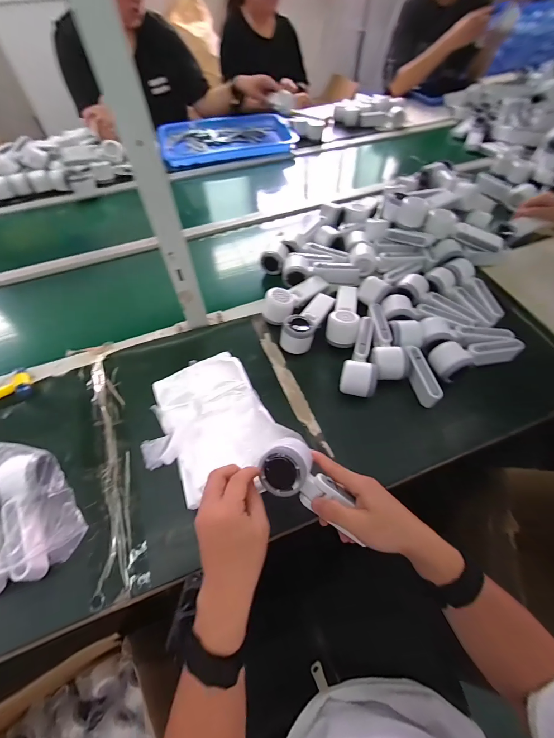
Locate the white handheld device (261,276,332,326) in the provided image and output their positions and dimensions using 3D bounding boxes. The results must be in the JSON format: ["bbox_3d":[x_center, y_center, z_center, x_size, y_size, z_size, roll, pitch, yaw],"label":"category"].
[{"bbox_3d":[0.043,-0.150,0.668,0.165,0.051,0.057,-33,63,-33],"label":"white handheld device"}]

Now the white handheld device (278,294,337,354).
[{"bbox_3d":[0.062,-0.101,0.633,0.062,0.054,0.159,21,58,15],"label":"white handheld device"}]

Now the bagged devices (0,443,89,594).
[{"bbox_3d":[-0.361,0.193,0.435,0.133,0.081,0.182,-34,61,-20],"label":"bagged devices"}]

